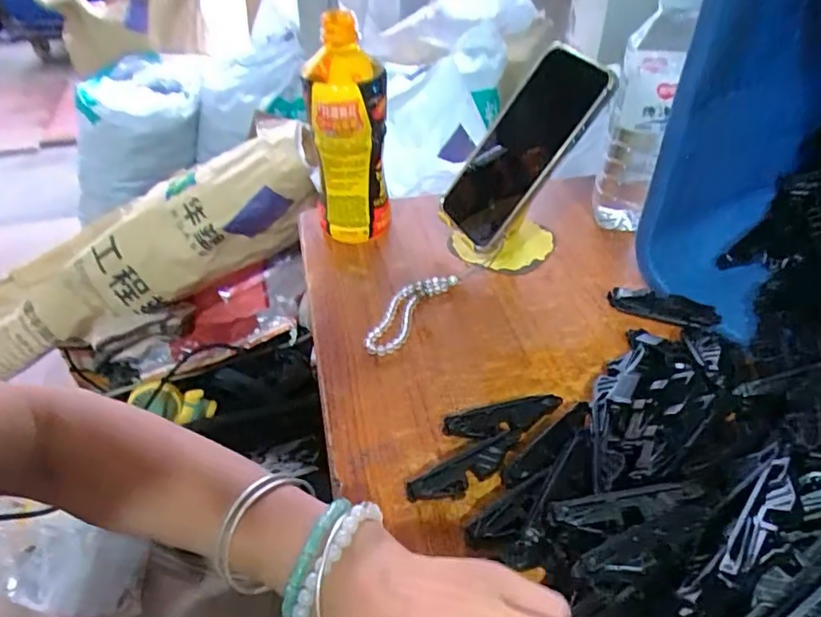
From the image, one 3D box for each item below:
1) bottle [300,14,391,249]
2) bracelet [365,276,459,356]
[{"bbox_3d":[-0.053,-0.148,0.495,0.064,0.183,0.073,-5,41,-4],"label":"bottle"},{"bbox_3d":[-0.002,0.002,0.462,0.034,0.009,0.103,22,46,24],"label":"bracelet"}]

